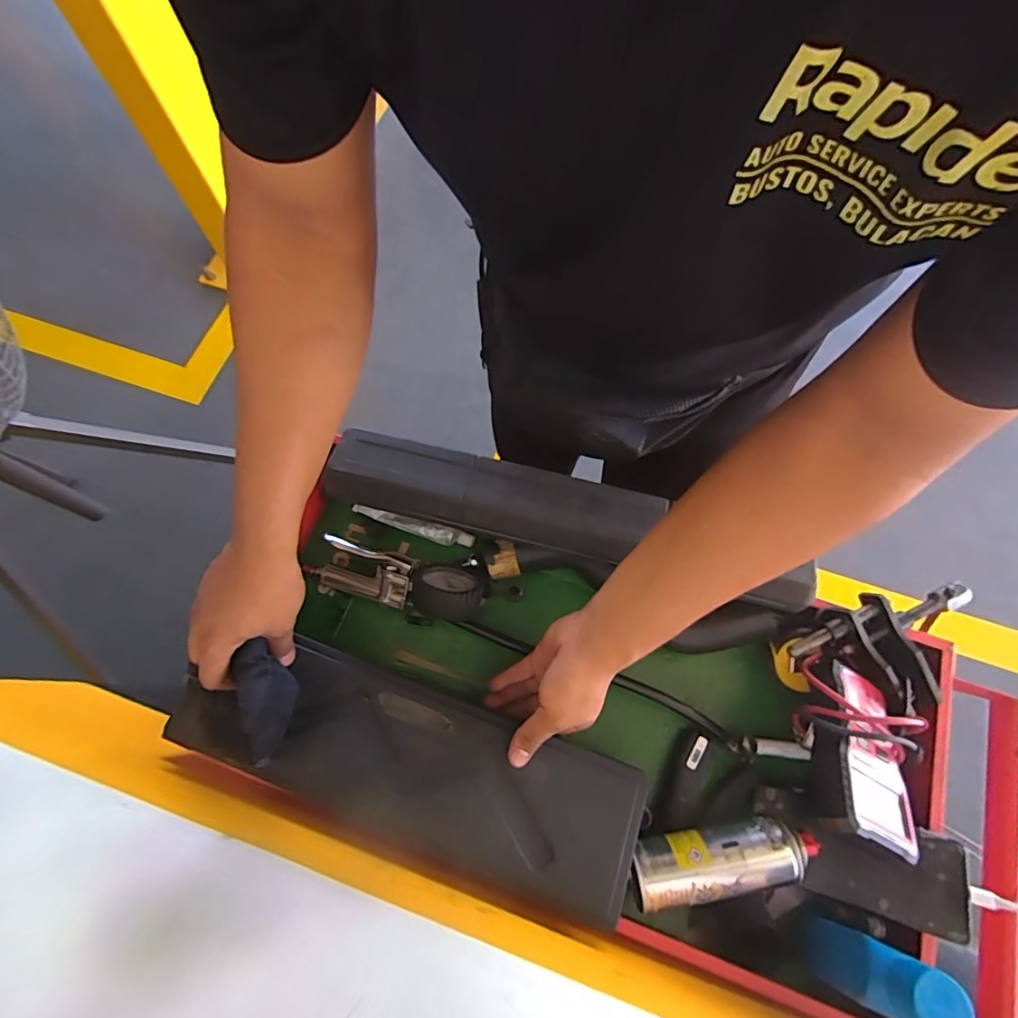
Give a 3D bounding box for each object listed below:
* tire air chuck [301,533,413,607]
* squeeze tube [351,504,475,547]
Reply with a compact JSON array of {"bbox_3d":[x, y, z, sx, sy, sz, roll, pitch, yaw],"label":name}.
[{"bbox_3d":[-0.164,0.069,0.568,0.120,0.044,0.051,15,70,6],"label":"tire air chuck"},{"bbox_3d":[-0.112,0.018,0.586,0.144,0.022,0.017,15,70,5],"label":"squeeze tube"}]

